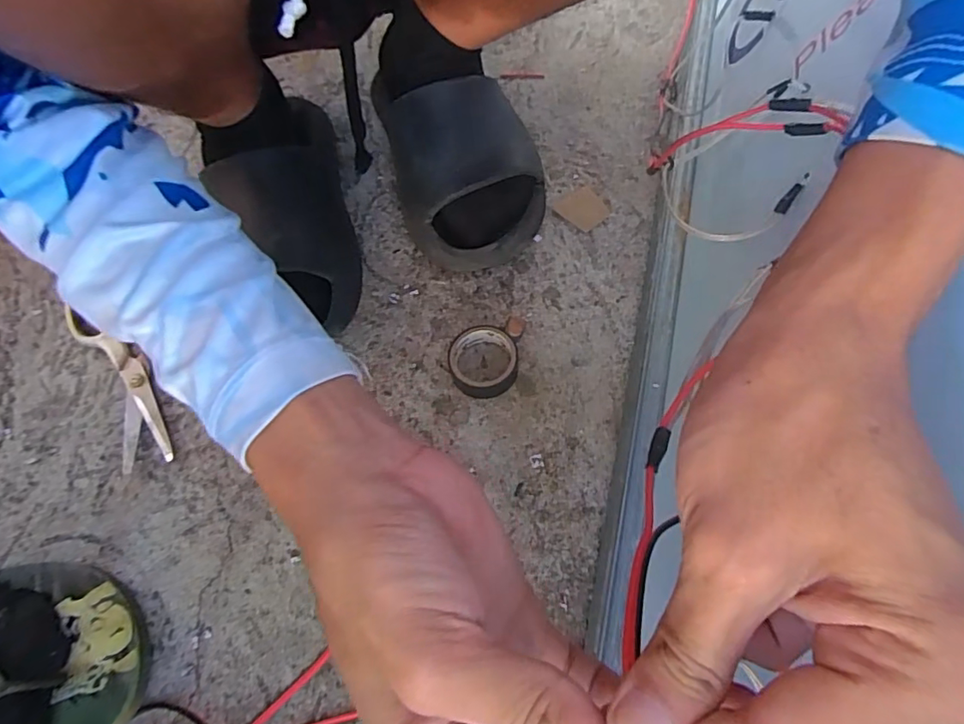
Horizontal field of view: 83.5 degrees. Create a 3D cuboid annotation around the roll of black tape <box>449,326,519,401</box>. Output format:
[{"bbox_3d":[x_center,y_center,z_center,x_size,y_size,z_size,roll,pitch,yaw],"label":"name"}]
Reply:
[{"bbox_3d":[0.000,0.000,0.399,0.049,0.021,0.049,-1,63,3],"label":"roll of black tape"}]

